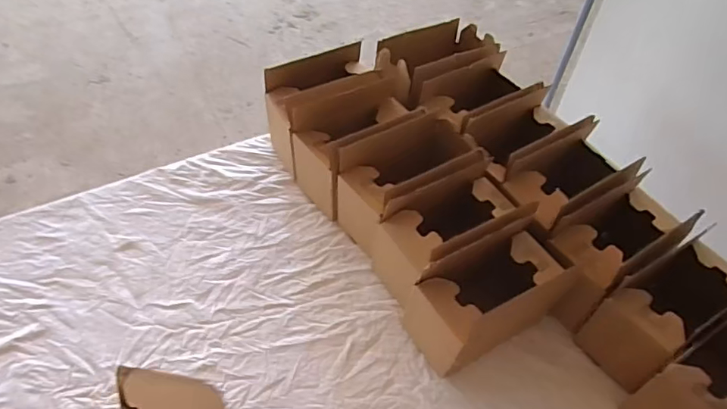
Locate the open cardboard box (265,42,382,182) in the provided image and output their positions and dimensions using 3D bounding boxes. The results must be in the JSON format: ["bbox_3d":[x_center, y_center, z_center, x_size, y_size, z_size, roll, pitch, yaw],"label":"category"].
[{"bbox_3d":[-0.070,-0.170,0.950,0.187,0.183,0.109,-23,57,-20],"label":"open cardboard box"}]

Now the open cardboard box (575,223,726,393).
[{"bbox_3d":[0.423,0.152,0.738,0.188,0.145,0.107,-24,57,-21],"label":"open cardboard box"}]

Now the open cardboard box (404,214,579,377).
[{"bbox_3d":[0.182,0.129,0.734,0.213,0.177,0.108,-25,58,-21],"label":"open cardboard box"}]

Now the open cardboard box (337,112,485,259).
[{"bbox_3d":[0.073,-0.026,0.848,0.198,0.191,0.131,-25,58,-21],"label":"open cardboard box"}]

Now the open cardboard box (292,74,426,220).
[{"bbox_3d":[-0.003,-0.109,0.901,0.212,0.181,0.127,-30,59,-24],"label":"open cardboard box"}]

